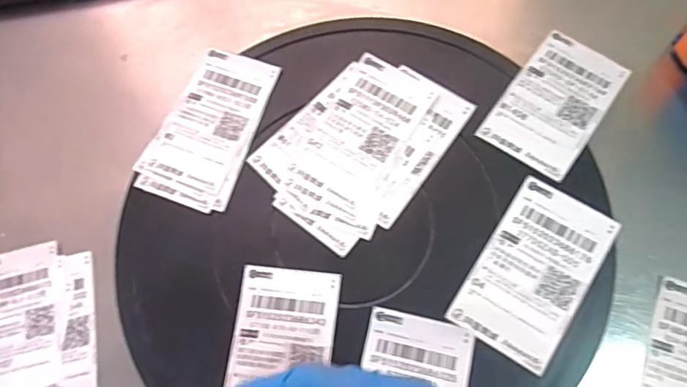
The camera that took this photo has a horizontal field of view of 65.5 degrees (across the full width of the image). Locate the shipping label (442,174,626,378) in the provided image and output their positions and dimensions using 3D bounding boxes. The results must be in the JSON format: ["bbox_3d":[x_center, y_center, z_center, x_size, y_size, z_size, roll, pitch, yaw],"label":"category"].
[{"bbox_3d":[0.143,0.057,0.399,0.076,0.004,0.129,31,76,17],"label":"shipping label"}]

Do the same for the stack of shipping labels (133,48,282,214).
[{"bbox_3d":[-0.119,-0.060,0.477,0.089,0.004,0.146,19,74,13],"label":"stack of shipping labels"}]

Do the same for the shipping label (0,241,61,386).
[{"bbox_3d":[-0.278,0.113,0.456,0.077,0.011,0.131,-13,70,2],"label":"shipping label"}]

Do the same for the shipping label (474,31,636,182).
[{"bbox_3d":[0.180,-0.078,0.448,0.076,0.007,0.132,34,72,16],"label":"shipping label"}]

